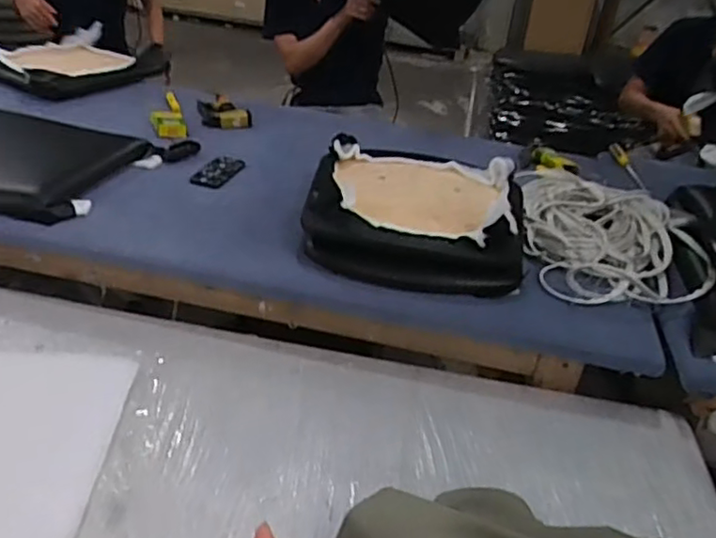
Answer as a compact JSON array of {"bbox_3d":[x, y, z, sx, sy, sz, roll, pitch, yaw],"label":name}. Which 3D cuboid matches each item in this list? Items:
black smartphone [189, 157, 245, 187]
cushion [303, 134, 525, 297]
[{"bbox_3d":[-0.348,-0.245,1.610,0.090,0.011,0.141,18,41,15],"label":"black smartphone"},{"bbox_3d":[0.126,-0.131,1.387,0.461,0.159,0.374,12,33,7],"label":"cushion"}]

